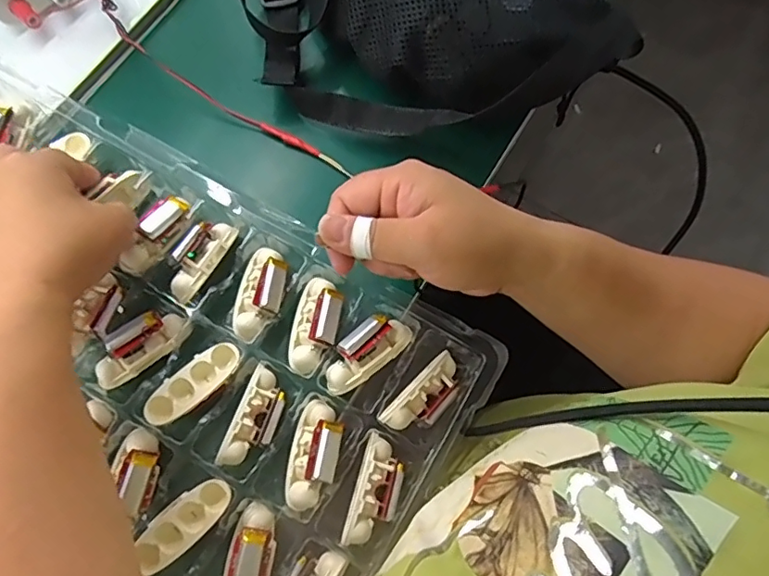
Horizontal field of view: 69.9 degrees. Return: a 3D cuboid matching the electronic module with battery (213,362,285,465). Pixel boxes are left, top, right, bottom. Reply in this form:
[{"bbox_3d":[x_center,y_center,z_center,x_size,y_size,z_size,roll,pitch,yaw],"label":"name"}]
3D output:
[{"bbox_3d":[-0.080,0.081,0.342,0.025,0.018,0.062,20,61,5],"label":"electronic module with battery"}]

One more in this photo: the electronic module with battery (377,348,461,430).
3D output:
[{"bbox_3d":[0.027,0.068,0.347,0.063,0.014,0.027,-37,76,-29],"label":"electronic module with battery"}]

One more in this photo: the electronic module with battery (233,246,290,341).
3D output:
[{"bbox_3d":[-0.083,0.002,0.364,0.031,0.013,0.064,13,73,3],"label":"electronic module with battery"}]

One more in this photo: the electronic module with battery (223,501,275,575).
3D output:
[{"bbox_3d":[-0.080,0.160,0.320,0.024,0.017,0.062,4,72,0],"label":"electronic module with battery"}]

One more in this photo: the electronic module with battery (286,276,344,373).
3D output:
[{"bbox_3d":[-0.046,0.023,0.358,0.032,0.014,0.062,11,73,2],"label":"electronic module with battery"}]

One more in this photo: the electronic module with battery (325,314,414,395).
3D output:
[{"bbox_3d":[-0.012,0.040,0.353,0.064,0.015,0.029,-40,77,-12],"label":"electronic module with battery"}]

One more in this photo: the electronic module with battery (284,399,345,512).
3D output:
[{"bbox_3d":[-0.044,0.102,0.336,0.031,0.015,0.064,11,73,2],"label":"electronic module with battery"}]

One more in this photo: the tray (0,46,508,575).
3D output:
[{"bbox_3d":[-0.229,0.111,0.329,0.443,0.042,0.452,30,74,8],"label":"tray"}]

